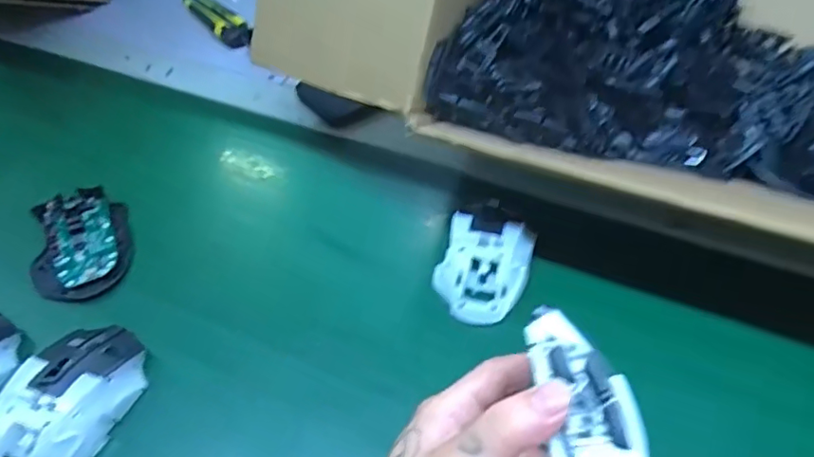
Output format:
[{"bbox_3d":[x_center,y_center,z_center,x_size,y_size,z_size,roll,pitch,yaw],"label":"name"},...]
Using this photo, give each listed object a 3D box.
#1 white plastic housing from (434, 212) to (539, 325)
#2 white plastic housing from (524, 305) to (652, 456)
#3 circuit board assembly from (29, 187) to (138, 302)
[{"bbox_3d":[0.058,0.026,0.421,0.065,0.032,0.084,10,52,14],"label":"white plastic housing"},{"bbox_3d":[0.074,0.082,0.222,0.037,0.017,0.104,-6,64,0],"label":"white plastic housing"},{"bbox_3d":[-0.269,0.010,0.466,0.071,0.015,0.115,-10,52,-25],"label":"circuit board assembly"}]

